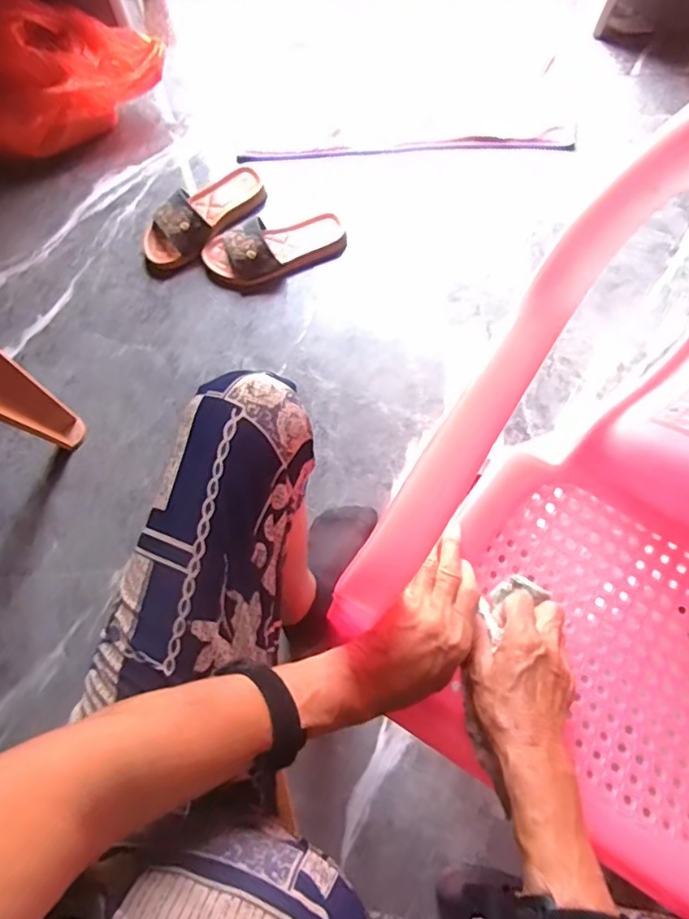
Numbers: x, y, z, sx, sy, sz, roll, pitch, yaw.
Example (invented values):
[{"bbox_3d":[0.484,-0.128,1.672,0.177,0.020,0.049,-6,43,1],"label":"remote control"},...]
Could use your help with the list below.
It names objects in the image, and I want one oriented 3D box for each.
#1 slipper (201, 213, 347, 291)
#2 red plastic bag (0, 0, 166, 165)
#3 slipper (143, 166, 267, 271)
[{"bbox_3d":[-0.108,-0.328,0.894,0.220,0.053,0.092,-15,77,-5],"label":"slipper"},{"bbox_3d":[-0.479,-0.612,0.906,0.353,0.150,0.143,-23,78,-7],"label":"red plastic bag"},{"bbox_3d":[-0.223,-0.390,0.910,0.216,0.069,0.090,-42,81,-10],"label":"slipper"}]

